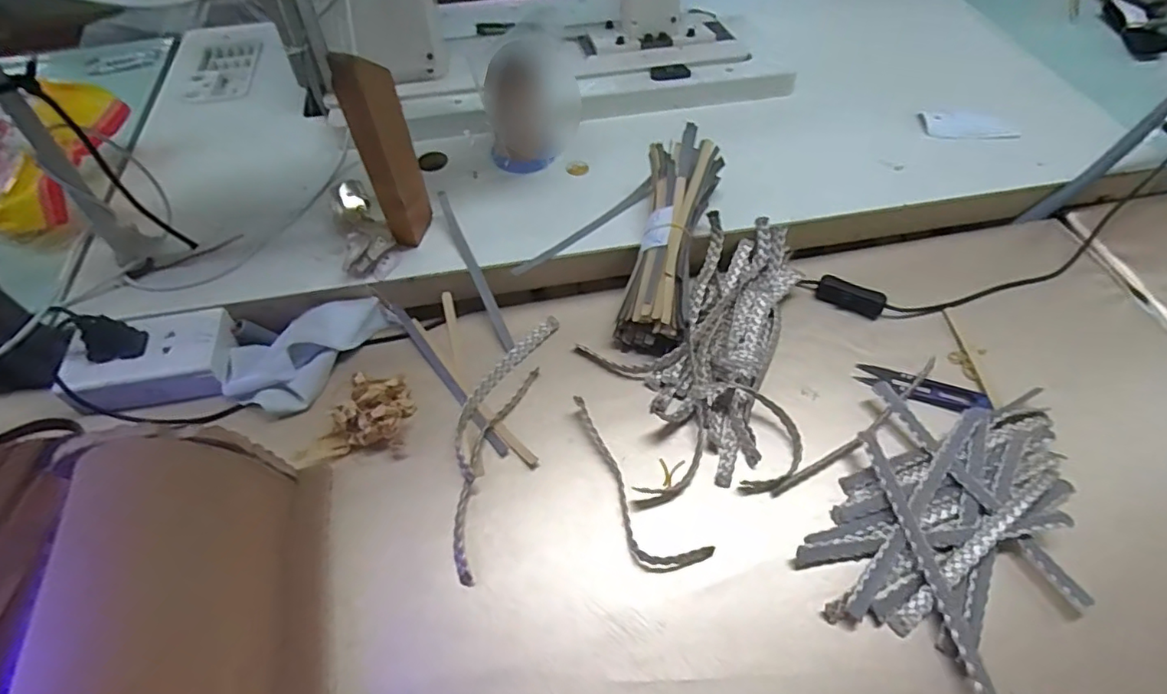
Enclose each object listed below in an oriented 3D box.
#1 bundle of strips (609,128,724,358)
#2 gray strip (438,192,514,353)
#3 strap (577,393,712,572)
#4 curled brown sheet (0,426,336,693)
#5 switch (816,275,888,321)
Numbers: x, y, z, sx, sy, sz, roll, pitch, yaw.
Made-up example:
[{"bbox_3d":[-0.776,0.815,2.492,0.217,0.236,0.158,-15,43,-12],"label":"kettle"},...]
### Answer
[{"bbox_3d":[0.078,-0.103,0.540,0.068,0.045,0.224,12,72,9],"label":"bundle of strips"},{"bbox_3d":[-0.104,-0.072,0.547,0.010,0.011,0.173,-22,74,-12],"label":"gray strip"},{"bbox_3d":[0.027,0.108,0.442,0.046,0.019,0.154,-33,60,-21],"label":"strap"},{"bbox_3d":[-0.238,0.161,0.350,0.128,0.109,0.208,-9,55,-5],"label":"curled brown sheet"},{"bbox_3d":[0.253,-0.048,0.549,0.059,0.022,0.016,26,59,18],"label":"switch"}]

